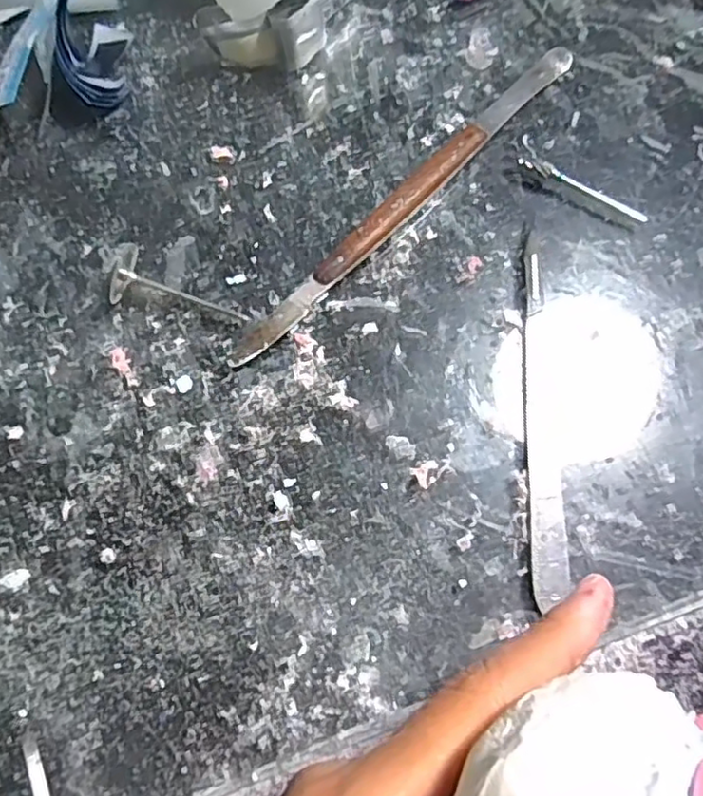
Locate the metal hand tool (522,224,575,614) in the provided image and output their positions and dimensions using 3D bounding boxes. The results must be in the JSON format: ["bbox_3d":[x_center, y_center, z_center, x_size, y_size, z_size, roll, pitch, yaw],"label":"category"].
[{"bbox_3d":[0.063,0.003,0.222,0.011,0.006,0.126,-1,77,0],"label":"metal hand tool"}]

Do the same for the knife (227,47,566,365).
[{"bbox_3d":[0.021,-0.073,0.240,0.010,0.009,0.172,43,81,10],"label":"knife"}]

